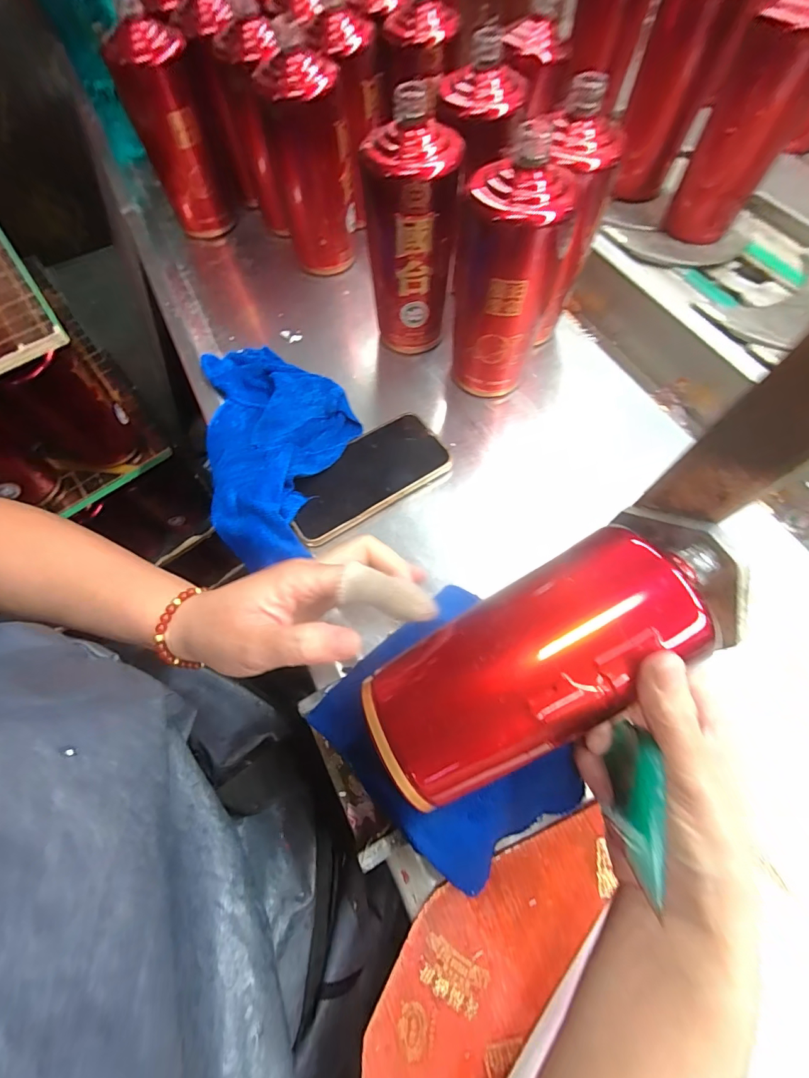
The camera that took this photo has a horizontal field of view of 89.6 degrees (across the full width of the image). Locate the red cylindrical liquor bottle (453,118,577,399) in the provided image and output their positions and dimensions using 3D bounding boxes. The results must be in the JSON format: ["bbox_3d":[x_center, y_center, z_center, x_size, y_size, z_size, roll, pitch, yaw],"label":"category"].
[{"bbox_3d":[0.084,-0.215,0.356,0.077,0.199,0.059,7,68,6],"label":"red cylindrical liquor bottle"}]

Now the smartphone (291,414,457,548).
[{"bbox_3d":[-0.036,-0.057,0.380,0.153,0.016,0.077,-34,69,-11],"label":"smartphone"}]

